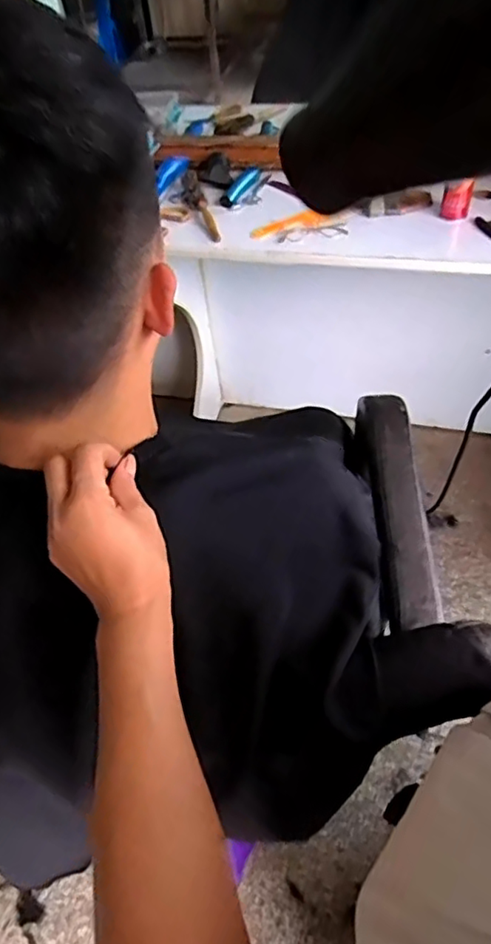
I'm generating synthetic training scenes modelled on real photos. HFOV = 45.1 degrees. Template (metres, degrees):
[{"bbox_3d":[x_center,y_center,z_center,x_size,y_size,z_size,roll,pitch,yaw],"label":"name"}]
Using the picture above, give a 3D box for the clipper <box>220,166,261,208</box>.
[{"bbox_3d":[-0.013,-0.675,1.397,0.118,0.039,0.032,-45,57,4],"label":"clipper"}]

